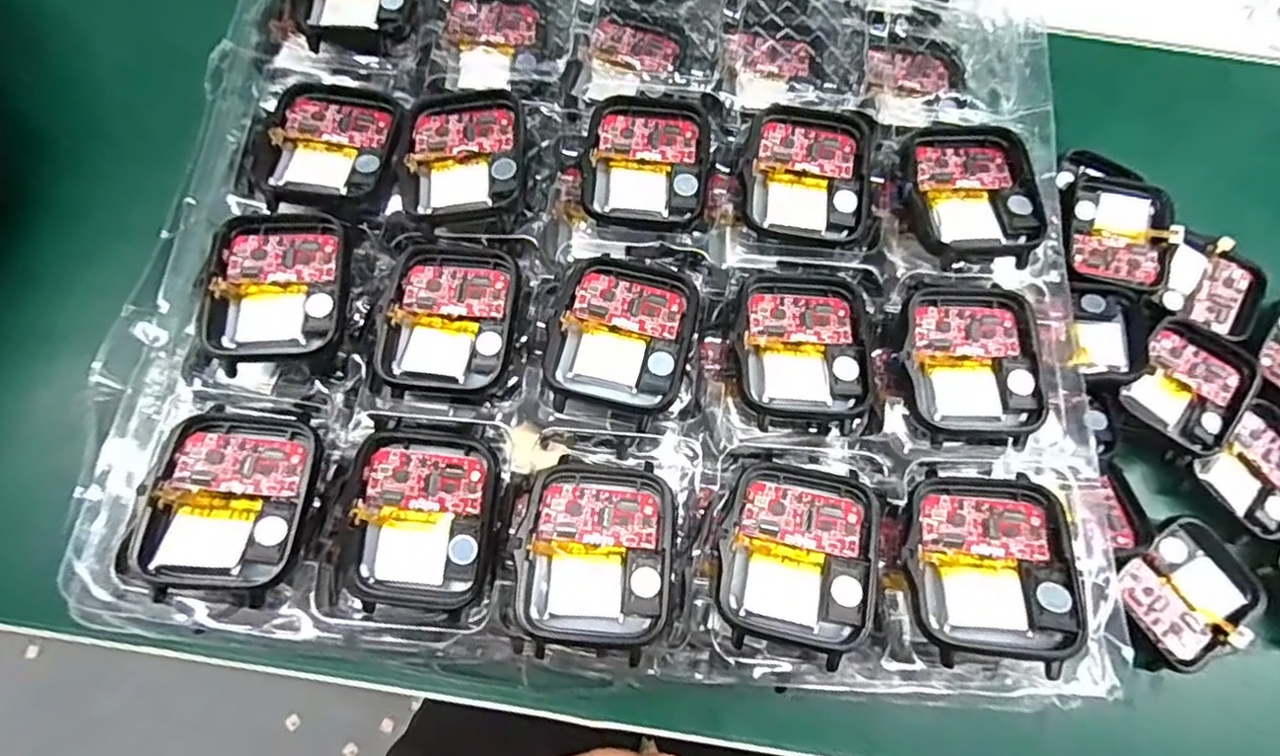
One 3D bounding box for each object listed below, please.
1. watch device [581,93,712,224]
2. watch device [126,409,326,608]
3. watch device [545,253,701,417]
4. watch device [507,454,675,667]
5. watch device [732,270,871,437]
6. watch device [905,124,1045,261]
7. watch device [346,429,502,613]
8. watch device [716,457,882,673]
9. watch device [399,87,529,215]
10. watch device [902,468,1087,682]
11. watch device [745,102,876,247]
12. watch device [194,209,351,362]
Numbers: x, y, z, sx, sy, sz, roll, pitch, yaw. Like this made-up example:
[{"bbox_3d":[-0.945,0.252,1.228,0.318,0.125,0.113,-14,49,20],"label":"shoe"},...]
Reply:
[{"bbox_3d":[0.003,-0.068,0.201,0.037,0.007,0.043,7,73,0],"label":"watch device"},{"bbox_3d":[-0.103,0.030,0.163,0.038,0.011,0.045,10,73,1],"label":"watch device"},{"bbox_3d":[-0.004,-0.013,0.181,0.038,0.009,0.043,16,74,3],"label":"watch device"},{"bbox_3d":[-0.011,0.044,0.162,0.038,0.008,0.046,4,73,-1],"label":"watch device"},{"bbox_3d":[0.046,-0.010,0.184,0.037,0.006,0.045,6,73,0],"label":"watch device"},{"bbox_3d":[0.099,-0.057,0.196,0.036,0.009,0.044,2,73,-1],"label":"watch device"},{"bbox_3d":[-0.056,0.037,0.168,0.037,0.012,0.043,8,73,0],"label":"watch device"},{"bbox_3d":[0.040,0.044,0.164,0.037,0.007,0.045,14,74,2],"label":"watch device"},{"bbox_3d":[-0.052,-0.068,0.197,0.036,0.009,0.043,0,74,-2],"label":"watch device"},{"bbox_3d":[0.087,0.046,0.161,0.037,0.013,0.045,9,73,1],"label":"watch device"},{"bbox_3d":[0.052,-0.063,0.200,0.037,0.009,0.042,8,73,1],"label":"watch device"},{"bbox_3d":[-0.101,-0.027,0.182,0.037,0.008,0.043,0,74,-2],"label":"watch device"}]

